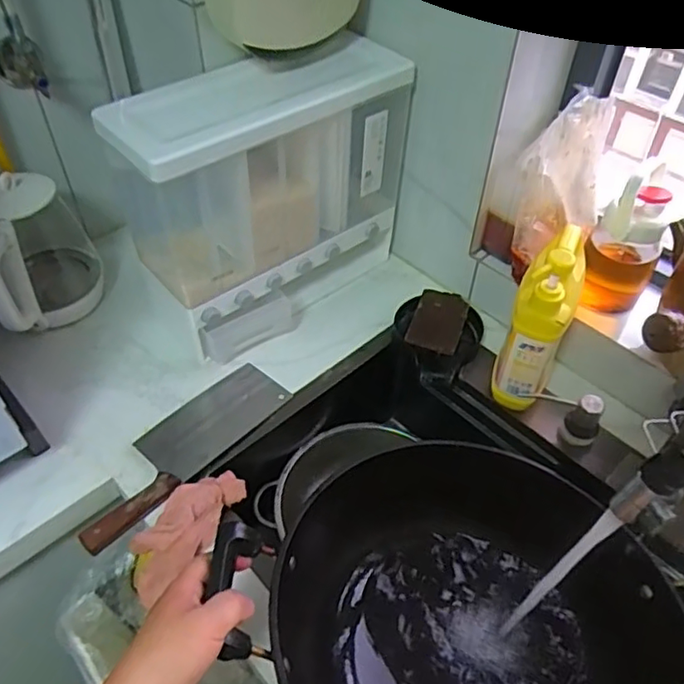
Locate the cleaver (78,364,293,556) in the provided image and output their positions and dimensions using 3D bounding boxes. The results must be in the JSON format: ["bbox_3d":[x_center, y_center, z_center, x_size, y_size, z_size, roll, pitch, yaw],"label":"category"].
[{"bbox_3d":[-0.200,0.123,0.742,0.094,0.030,0.302,32,53,25],"label":"cleaver"}]

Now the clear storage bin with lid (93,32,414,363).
[{"bbox_3d":[-0.094,-0.191,0.834,0.392,0.337,0.158,-30,55,-26],"label":"clear storage bin with lid"}]

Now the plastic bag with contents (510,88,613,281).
[{"bbox_3d":[0.285,-0.199,0.792,0.138,0.207,0.095,-10,49,-10],"label":"plastic bag with contents"}]

